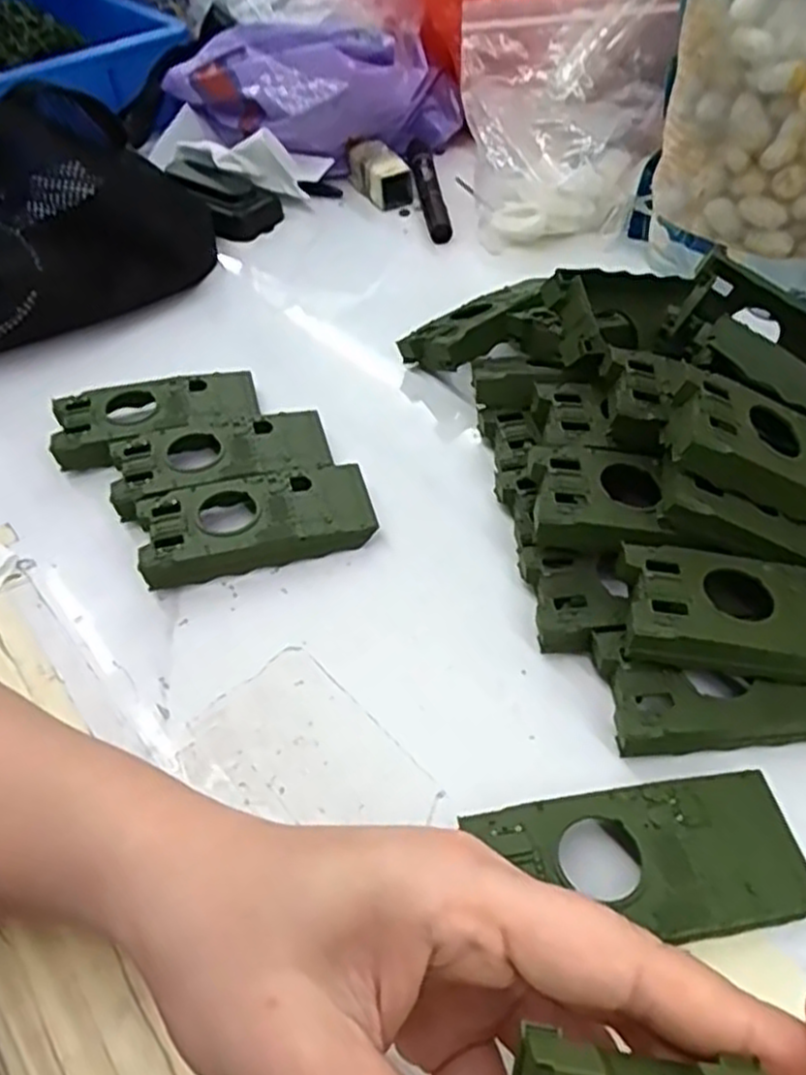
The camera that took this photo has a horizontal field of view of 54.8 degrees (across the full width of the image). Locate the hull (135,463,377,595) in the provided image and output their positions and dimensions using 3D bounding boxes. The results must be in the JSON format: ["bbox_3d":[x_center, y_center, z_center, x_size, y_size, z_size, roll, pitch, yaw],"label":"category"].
[{"bbox_3d":[-0.066,-0.007,0.361,0.103,0.021,0.045,-14,48,-8],"label":"hull"}]

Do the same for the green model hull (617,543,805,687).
[{"bbox_3d":[0.133,0.030,0.287,0.104,0.015,0.047,8,49,-1],"label":"green model hull"}]

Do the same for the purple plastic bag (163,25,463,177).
[{"bbox_3d":[-0.063,-0.336,0.589,0.215,0.086,0.097,-11,48,-6],"label":"purple plastic bag"}]

